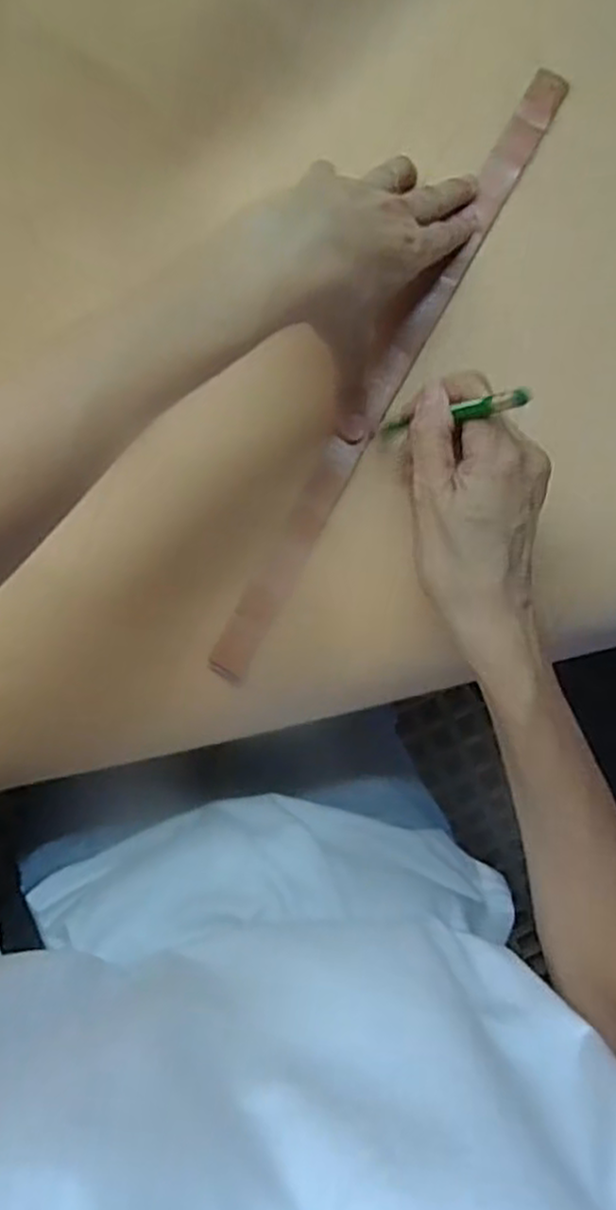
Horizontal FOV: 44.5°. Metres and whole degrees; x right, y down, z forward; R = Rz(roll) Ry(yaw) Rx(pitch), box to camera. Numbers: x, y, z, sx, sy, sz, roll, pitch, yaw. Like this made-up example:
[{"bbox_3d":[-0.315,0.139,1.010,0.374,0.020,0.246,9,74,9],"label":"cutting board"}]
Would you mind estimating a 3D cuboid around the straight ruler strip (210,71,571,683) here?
[{"bbox_3d":[0.046,-0.129,0.409,0.022,0.010,0.374,30,85,-6],"label":"straight ruler strip"}]

